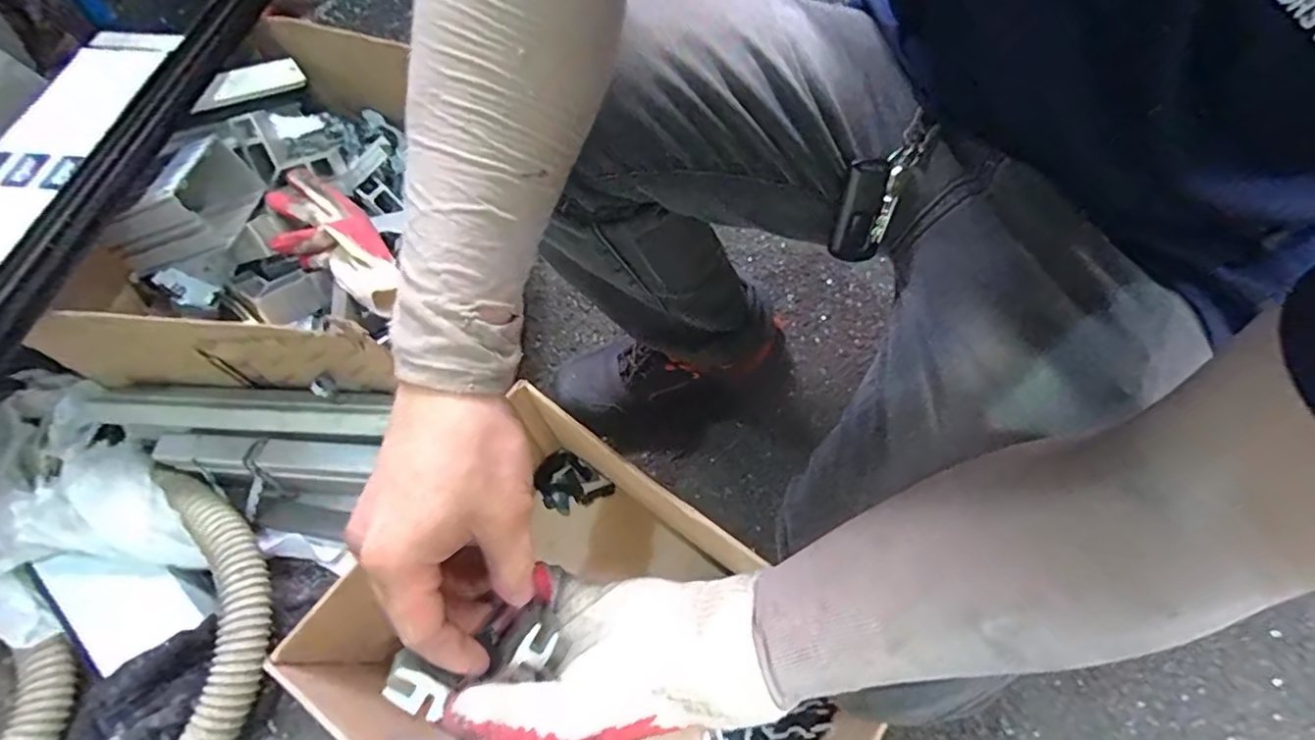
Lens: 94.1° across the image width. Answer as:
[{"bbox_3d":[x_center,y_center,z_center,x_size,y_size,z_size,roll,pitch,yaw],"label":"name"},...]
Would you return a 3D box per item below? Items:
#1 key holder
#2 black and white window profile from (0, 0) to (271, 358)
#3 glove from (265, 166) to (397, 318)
[{"bbox_3d":[0.151,-0.124,0.418,0.036,0.029,0.105,35,114,18],"label":"key holder"},{"bbox_3d":[-0.571,-0.267,0.641,0.111,0.074,0.650,6,64,6],"label":"black and white window profile"},{"bbox_3d":[-0.371,-0.149,0.718,0.209,0.057,0.095,32,71,16],"label":"glove"}]

